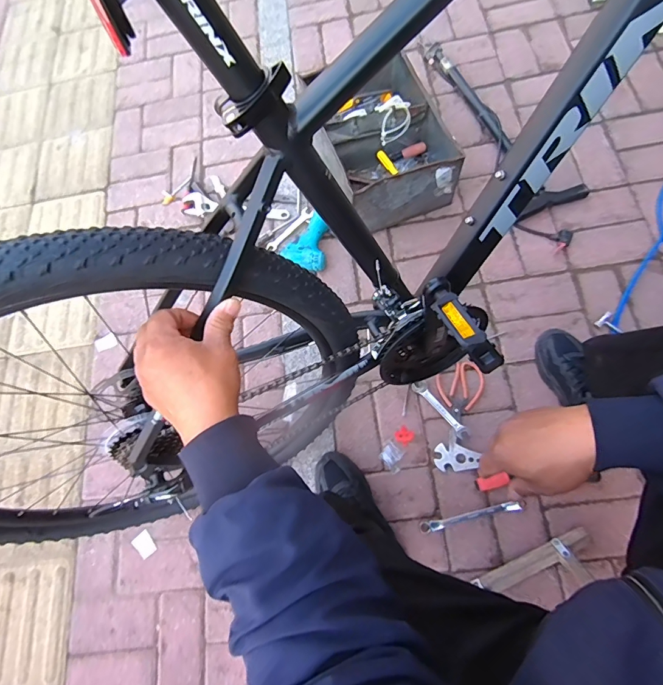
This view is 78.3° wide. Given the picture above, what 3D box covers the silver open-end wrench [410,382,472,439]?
[{"bbox_3d":[0.242,0.149,0.908,0.029,0.011,0.161,-44,66,8],"label":"silver open-end wrench"}]

